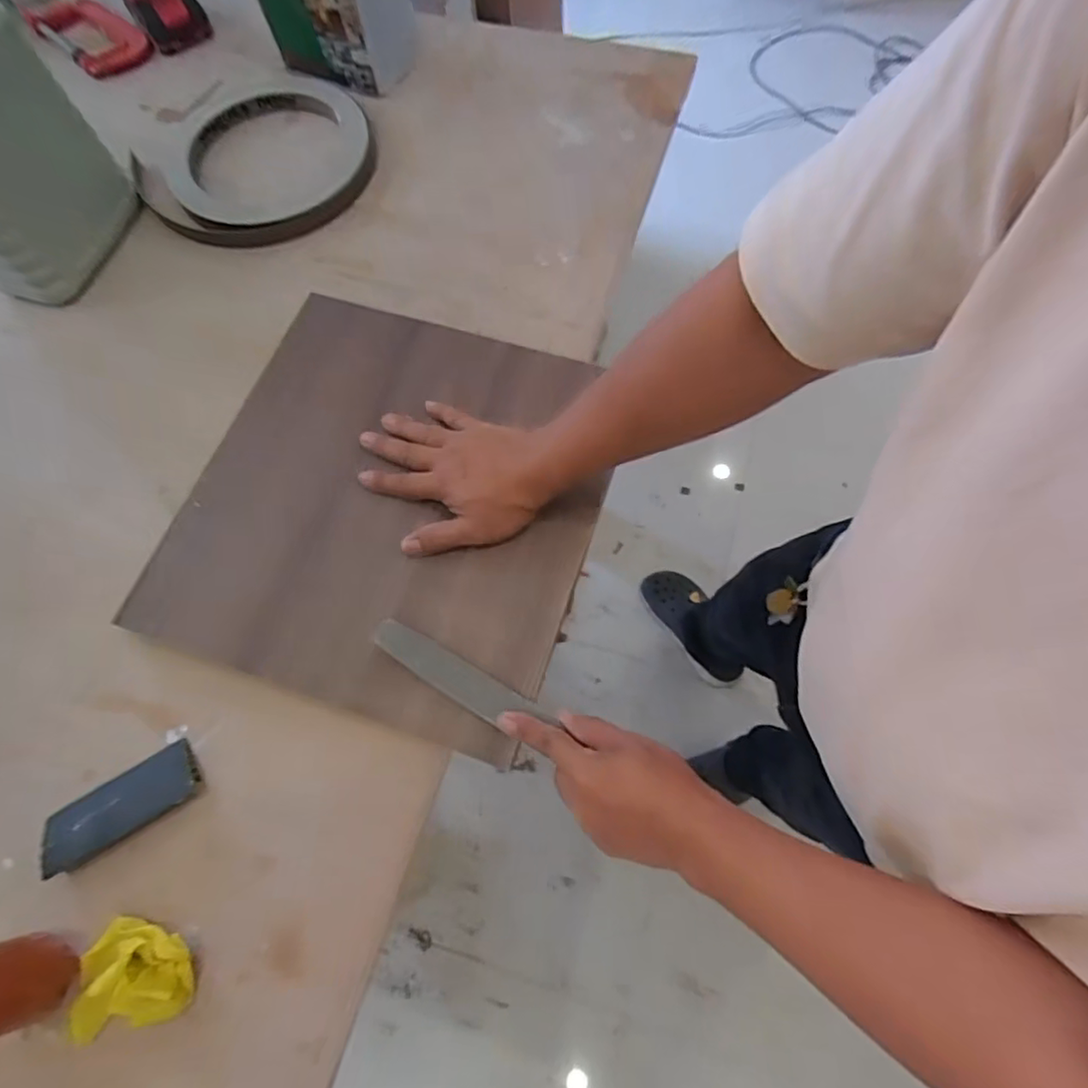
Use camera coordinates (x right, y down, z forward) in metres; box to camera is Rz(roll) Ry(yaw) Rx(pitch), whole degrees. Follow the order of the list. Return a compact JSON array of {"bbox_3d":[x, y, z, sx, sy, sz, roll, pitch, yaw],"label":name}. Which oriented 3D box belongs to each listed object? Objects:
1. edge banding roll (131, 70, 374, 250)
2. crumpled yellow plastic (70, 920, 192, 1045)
[{"bbox_3d":[-0.332,-0.454,0.722,0.299,0.027,0.260,36,74,15],"label":"edge banding roll"},{"bbox_3d":[-0.286,0.296,0.429,0.079,0.023,0.066,-14,68,-2],"label":"crumpled yellow plastic"}]

